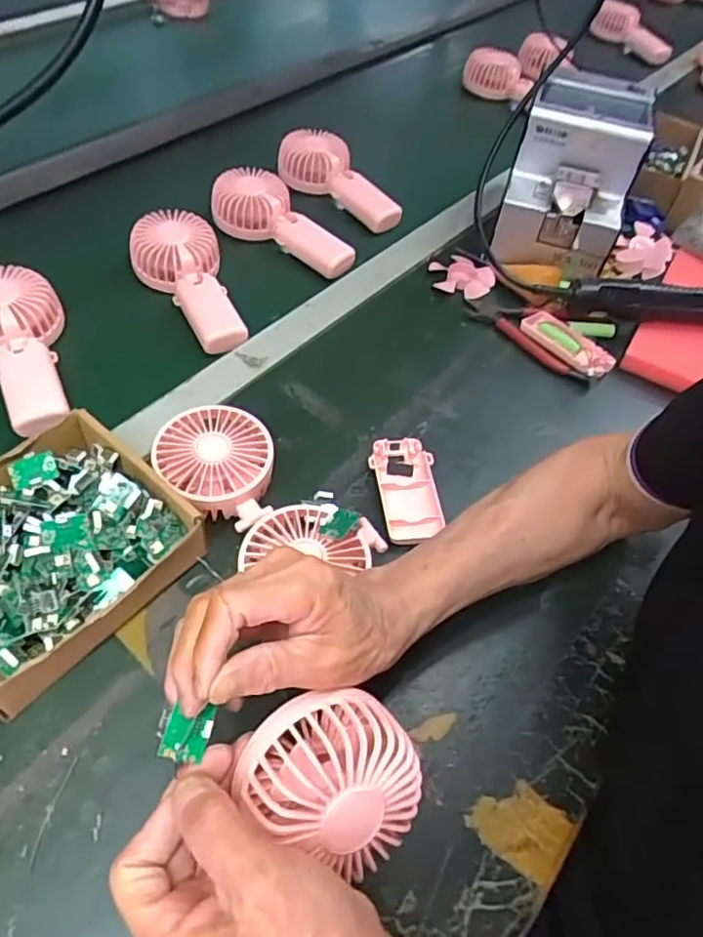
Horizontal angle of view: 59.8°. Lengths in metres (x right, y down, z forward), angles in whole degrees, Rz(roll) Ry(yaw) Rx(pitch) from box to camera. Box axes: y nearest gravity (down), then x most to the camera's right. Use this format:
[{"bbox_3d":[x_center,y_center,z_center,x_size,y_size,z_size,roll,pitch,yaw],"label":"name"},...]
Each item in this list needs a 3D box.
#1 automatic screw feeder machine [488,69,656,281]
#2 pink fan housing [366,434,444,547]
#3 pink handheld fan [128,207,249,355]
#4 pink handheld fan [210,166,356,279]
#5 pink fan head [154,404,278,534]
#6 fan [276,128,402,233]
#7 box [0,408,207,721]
[{"bbox_3d":[0.240,-0.319,0.666,0.122,0.135,0.172,18,54,7],"label":"automatic screw feeder machine"},{"bbox_3d":[0.046,0.016,0.502,0.050,0.016,0.097,-7,55,-11],"label":"pink fan housing"},{"bbox_3d":[-0.160,-0.187,0.620,0.082,0.042,0.169,-24,73,-21],"label":"pink handheld fan"},{"bbox_3d":[-0.074,-0.272,0.691,0.170,0.048,0.084,35,56,6],"label":"pink handheld fan"},{"bbox_3d":[-0.102,-0.002,0.477,0.092,0.045,0.084,3,53,-4],"label":"pink fan head"},{"bbox_3d":[-0.010,-0.353,0.754,0.176,0.043,0.081,40,58,7],"label":"fan"},{"bbox_3d":[-0.207,0.058,0.419,0.140,0.063,0.164,37,58,20],"label":"box"}]

